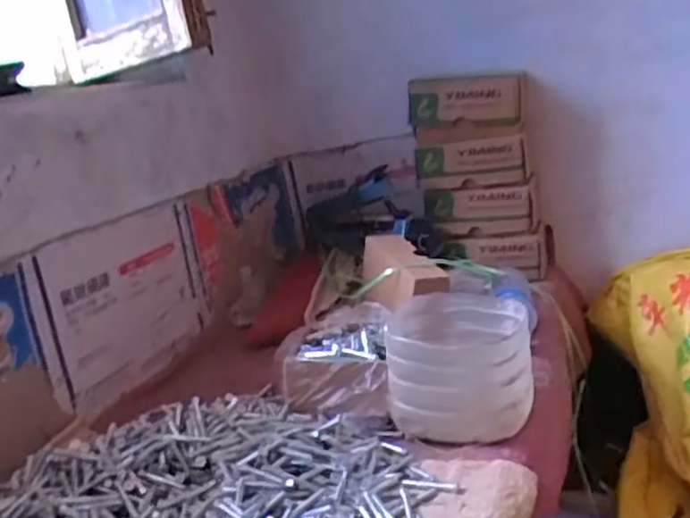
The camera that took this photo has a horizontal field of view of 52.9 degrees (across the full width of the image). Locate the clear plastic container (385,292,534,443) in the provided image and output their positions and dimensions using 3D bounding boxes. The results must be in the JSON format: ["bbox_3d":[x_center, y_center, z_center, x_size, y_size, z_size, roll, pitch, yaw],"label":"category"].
[{"bbox_3d":[0.128,0.122,0.782,0.158,0.117,0.154,-8,14,8],"label":"clear plastic container"}]

